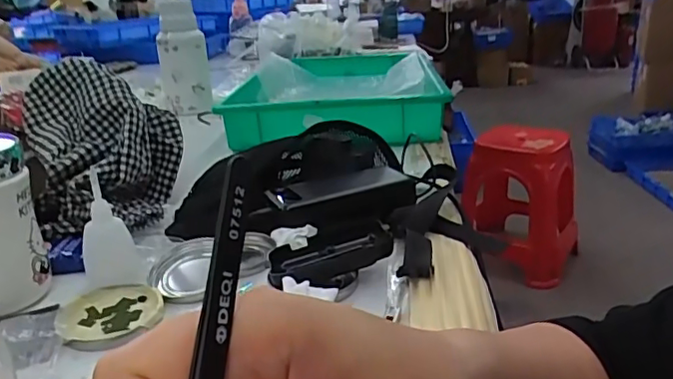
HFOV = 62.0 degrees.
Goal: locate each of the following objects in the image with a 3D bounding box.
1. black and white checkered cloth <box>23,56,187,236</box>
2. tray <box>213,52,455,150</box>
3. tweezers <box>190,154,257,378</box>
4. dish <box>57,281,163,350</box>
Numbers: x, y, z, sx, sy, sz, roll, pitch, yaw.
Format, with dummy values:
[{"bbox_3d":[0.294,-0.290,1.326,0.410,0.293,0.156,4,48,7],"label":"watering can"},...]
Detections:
[{"bbox_3d":[-0.262,-0.050,0.642,0.156,0.158,0.184,-13,23,-24],"label":"black and white checkered cloth"},{"bbox_3d":[0.005,-0.187,1.120,0.357,0.113,0.610,0,21,3],"label":"tray"},{"bbox_3d":[-0.032,0.056,0.132,0.005,0.132,0.009,4,-13,14],"label":"tweezers"},{"bbox_3d":[-0.184,0.102,0.454,0.071,0.014,0.078,-1,21,0],"label":"dish"}]

